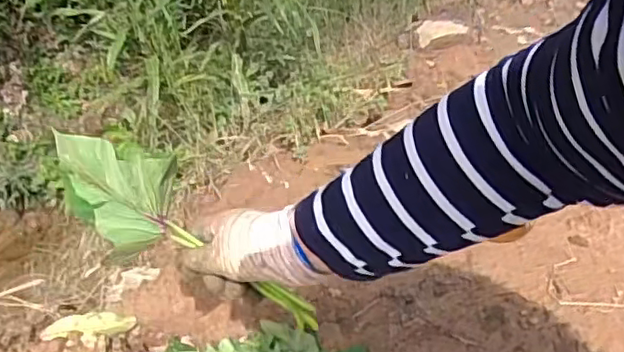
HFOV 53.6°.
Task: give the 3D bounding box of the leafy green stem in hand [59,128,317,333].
[{"bbox_3d":[-0.111,0.047,0.536,0.281,0.082,0.057,35,37,-2],"label":"leafy green stem in hand"}]

